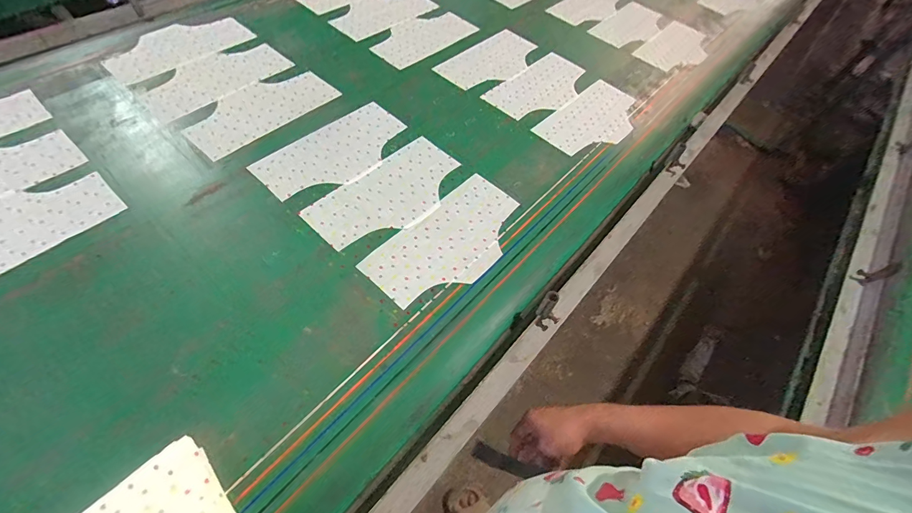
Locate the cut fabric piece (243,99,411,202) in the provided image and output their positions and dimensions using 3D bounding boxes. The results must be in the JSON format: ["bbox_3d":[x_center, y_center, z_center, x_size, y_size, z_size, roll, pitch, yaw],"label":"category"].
[{"bbox_3d":[-0.244,-0.221,0.827,0.157,0.006,0.316,40,63,19],"label":"cut fabric piece"}]

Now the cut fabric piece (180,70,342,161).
[{"bbox_3d":[-0.433,-0.331,0.880,0.167,0.006,0.316,37,62,17],"label":"cut fabric piece"}]

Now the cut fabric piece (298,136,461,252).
[{"bbox_3d":[-0.123,-0.124,0.783,0.164,0.005,0.317,38,60,19],"label":"cut fabric piece"}]

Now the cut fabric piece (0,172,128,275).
[{"bbox_3d":[-0.750,-0.040,0.657,0.155,0.007,0.317,40,62,16],"label":"cut fabric piece"}]

